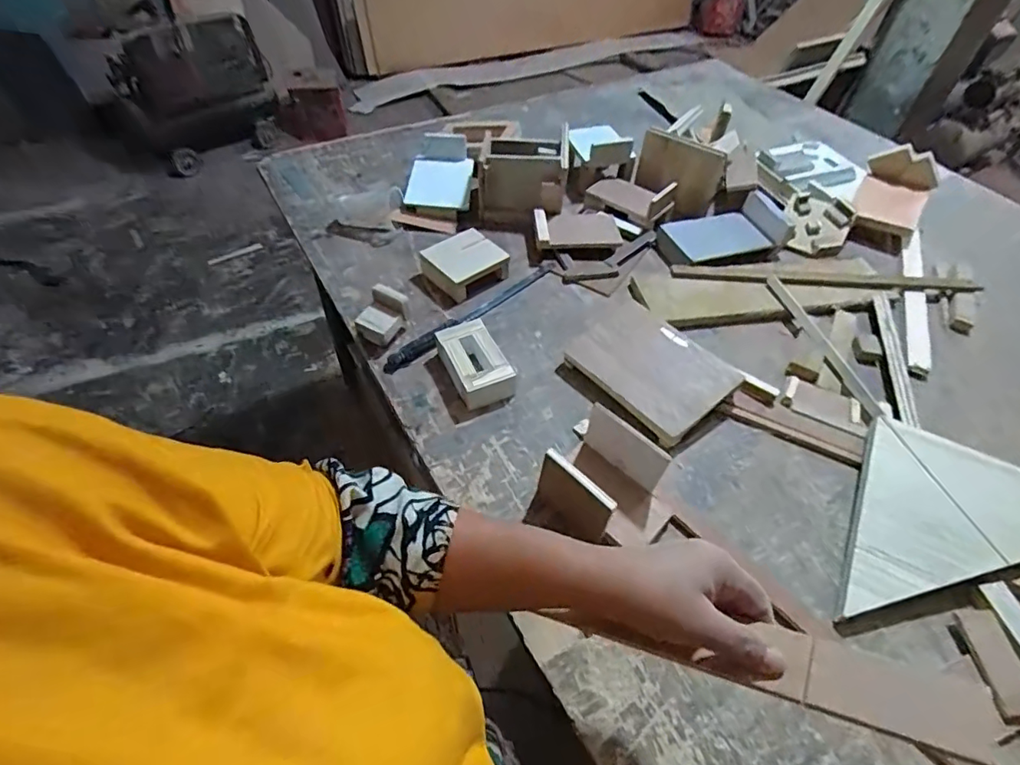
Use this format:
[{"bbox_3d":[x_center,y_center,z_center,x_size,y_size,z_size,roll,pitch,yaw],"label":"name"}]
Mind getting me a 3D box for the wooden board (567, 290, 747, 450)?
[{"bbox_3d":[0.169,-0.025,0.653,0.127,0.018,0.194,-39,58,-11],"label":"wooden board"}]

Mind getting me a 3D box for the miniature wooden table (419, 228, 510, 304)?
[{"bbox_3d":[-0.066,-0.178,0.778,0.109,0.047,0.097,-34,59,-26],"label":"miniature wooden table"}]

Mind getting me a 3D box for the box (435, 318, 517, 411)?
[{"bbox_3d":[-0.044,-0.024,0.656,0.071,0.046,0.119,-22,54,-19],"label":"box"}]

